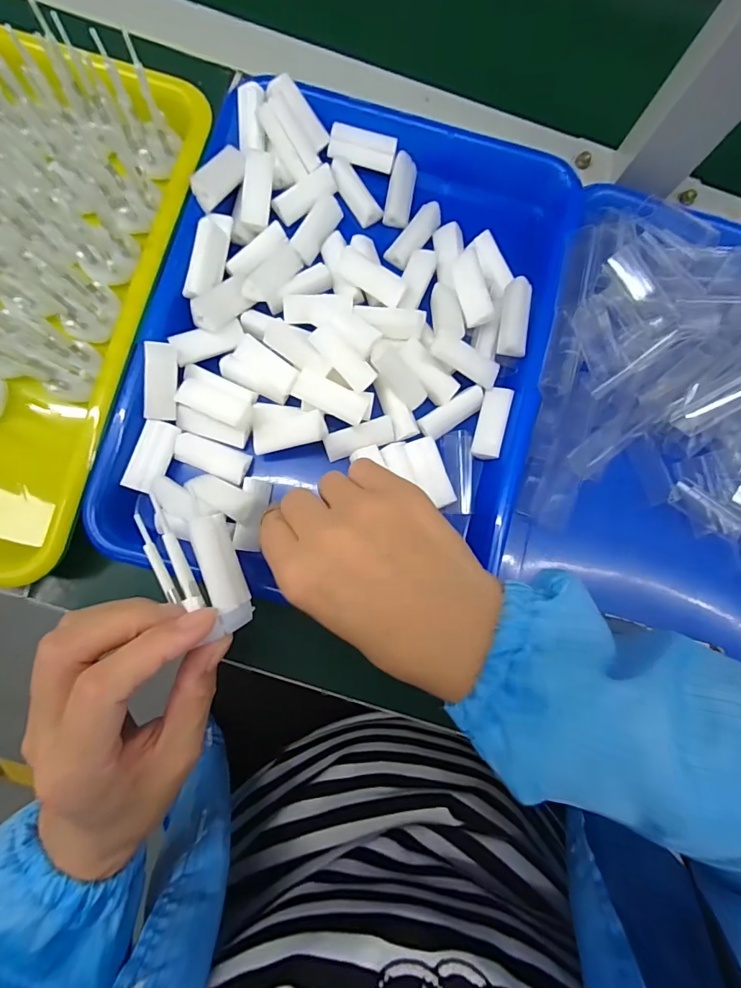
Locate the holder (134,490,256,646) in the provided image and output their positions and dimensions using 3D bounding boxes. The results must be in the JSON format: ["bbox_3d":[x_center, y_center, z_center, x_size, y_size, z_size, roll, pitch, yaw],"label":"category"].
[{"bbox_3d":[-0.084,0.035,0.217,0.040,0.019,0.067,-20,85,-6],"label":"holder"}]

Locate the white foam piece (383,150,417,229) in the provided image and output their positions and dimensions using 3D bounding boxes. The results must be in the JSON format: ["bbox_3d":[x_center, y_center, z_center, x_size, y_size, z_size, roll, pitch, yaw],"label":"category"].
[{"bbox_3d":[0.021,-0.211,0.315,0.018,0.010,0.048,11,83,-3],"label":"white foam piece"}]

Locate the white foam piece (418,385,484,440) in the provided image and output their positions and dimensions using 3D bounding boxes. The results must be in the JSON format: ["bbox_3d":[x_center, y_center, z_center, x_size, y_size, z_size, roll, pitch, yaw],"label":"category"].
[{"bbox_3d":[0.054,-0.054,0.299,0.046,0.009,0.016,-36,87,-7],"label":"white foam piece"}]

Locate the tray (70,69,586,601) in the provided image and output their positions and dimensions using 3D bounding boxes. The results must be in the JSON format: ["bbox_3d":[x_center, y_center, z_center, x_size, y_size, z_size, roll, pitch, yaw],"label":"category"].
[{"bbox_3d":[-0.011,-0.100,0.294,0.245,0.032,0.323,15,83,-2],"label":"tray"}]

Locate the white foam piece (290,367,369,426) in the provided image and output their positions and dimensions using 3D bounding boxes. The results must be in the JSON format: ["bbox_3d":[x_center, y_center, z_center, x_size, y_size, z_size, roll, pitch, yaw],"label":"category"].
[{"bbox_3d":[-0.025,-0.060,0.286,0.045,0.015,0.020,23,82,-1],"label":"white foam piece"}]

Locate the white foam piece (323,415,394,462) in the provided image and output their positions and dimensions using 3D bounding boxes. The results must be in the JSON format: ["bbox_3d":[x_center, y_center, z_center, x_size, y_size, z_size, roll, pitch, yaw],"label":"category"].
[{"bbox_3d":[-0.008,-0.037,0.297,0.045,0.009,0.018,-19,108,-5],"label":"white foam piece"}]

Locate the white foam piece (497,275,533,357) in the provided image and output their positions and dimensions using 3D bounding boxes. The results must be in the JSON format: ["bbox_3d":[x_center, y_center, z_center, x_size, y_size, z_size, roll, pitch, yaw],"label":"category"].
[{"bbox_3d":[0.094,-0.112,0.292,0.019,0.019,0.047,8,83,-3],"label":"white foam piece"}]

